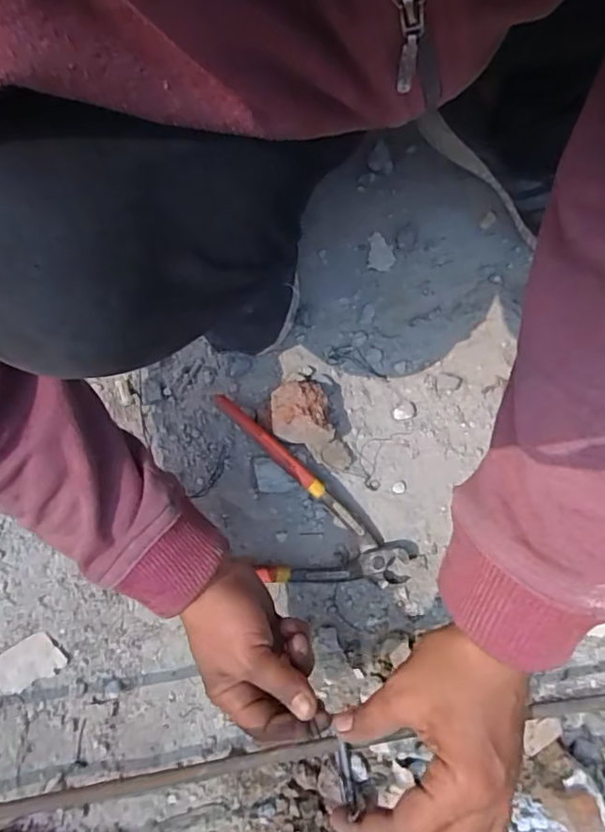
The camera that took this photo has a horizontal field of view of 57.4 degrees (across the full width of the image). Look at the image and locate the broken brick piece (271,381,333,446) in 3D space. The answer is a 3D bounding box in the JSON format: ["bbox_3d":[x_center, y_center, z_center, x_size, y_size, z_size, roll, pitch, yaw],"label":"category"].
[{"bbox_3d":[-0.002,-0.002,0.495,0.052,0.040,0.052,-4,75,-2],"label":"broken brick piece"}]

